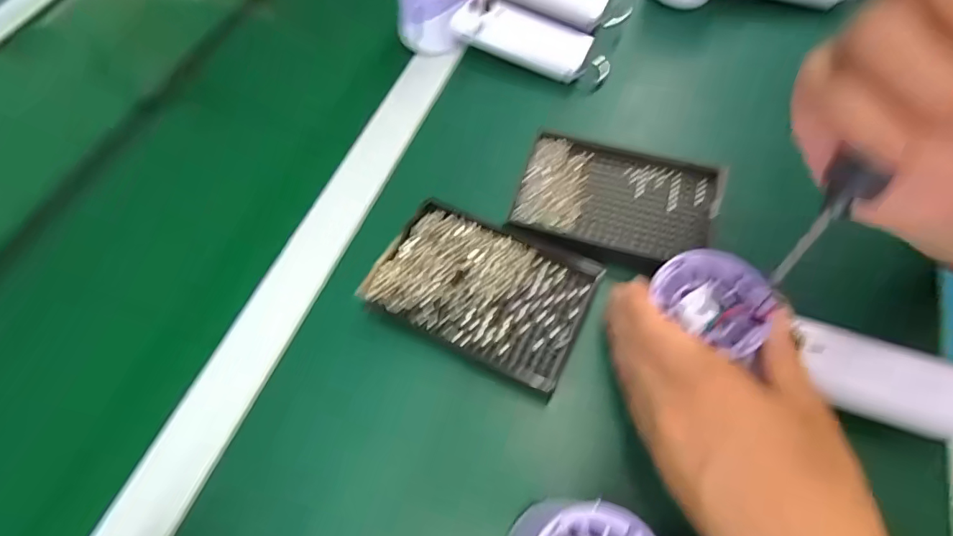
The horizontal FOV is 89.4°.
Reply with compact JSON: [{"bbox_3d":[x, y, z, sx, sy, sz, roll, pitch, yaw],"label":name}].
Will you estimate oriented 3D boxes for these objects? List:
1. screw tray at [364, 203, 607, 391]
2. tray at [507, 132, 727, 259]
[{"bbox_3d":[0.003,0.010,0.319,0.137,0.010,0.092,24,65,13],"label":"screw tray"},{"bbox_3d":[0.102,-0.052,0.349,0.136,0.011,0.085,13,63,8],"label":"tray"}]

